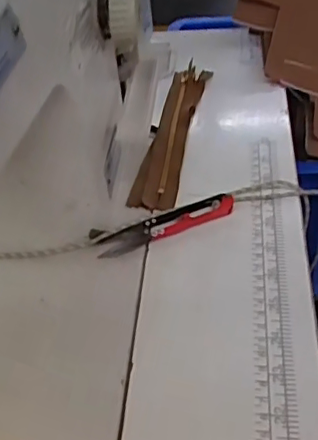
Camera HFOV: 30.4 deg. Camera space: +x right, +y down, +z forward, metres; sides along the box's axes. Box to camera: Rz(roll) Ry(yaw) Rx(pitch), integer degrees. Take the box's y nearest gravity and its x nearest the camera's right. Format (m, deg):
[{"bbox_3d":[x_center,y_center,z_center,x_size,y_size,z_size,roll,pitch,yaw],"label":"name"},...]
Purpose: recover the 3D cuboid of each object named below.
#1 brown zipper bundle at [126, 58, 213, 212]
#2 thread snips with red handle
[{"bbox_3d":[0.013,-0.086,0.524,0.035,0.019,0.213,5,43,12],"label":"brown zipper bundle"},{"bbox_3d":[0.006,0.003,0.434,0.105,0.012,0.022,-20,43,-15],"label":"thread snips with red handle"}]

